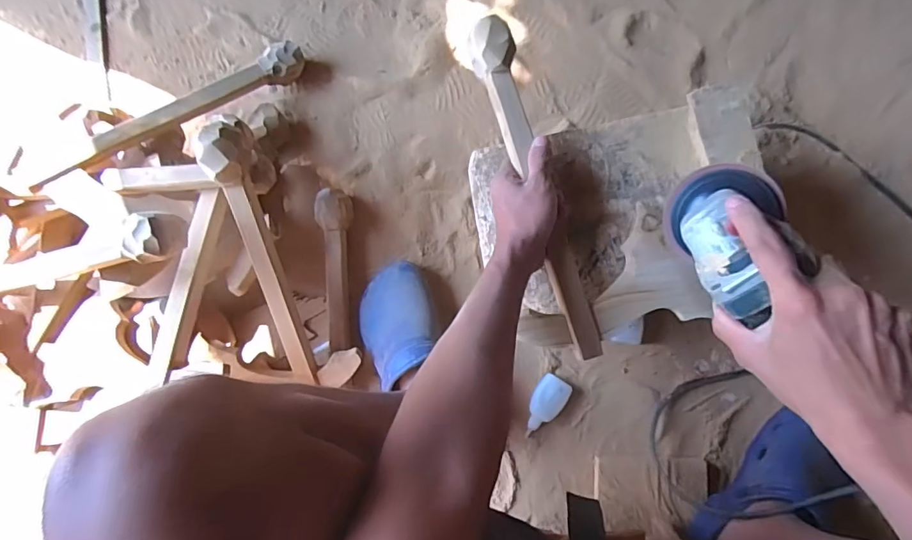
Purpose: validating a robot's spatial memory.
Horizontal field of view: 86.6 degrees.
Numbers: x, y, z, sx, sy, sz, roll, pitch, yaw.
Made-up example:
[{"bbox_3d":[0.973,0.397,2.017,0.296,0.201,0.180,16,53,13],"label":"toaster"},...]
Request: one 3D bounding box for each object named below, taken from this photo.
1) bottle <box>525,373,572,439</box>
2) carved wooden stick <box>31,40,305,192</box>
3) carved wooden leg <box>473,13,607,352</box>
[{"bbox_3d":[0.126,0.193,0.681,0.046,0.019,0.090,27,88,3],"label":"bottle"},{"bbox_3d":[-0.358,-0.209,0.638,0.037,0.048,0.374,47,64,3],"label":"carved wooden stick"},{"bbox_3d":[0.086,-0.088,0.525,0.045,0.047,0.371,-18,89,1],"label":"carved wooden leg"}]

